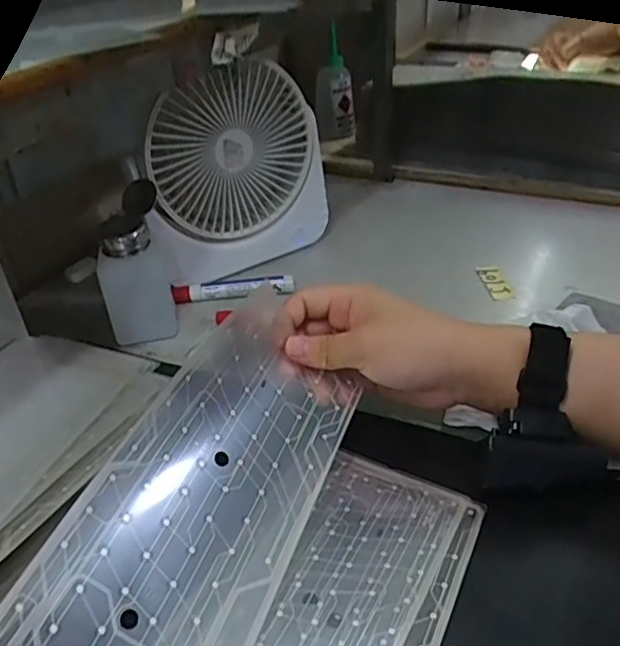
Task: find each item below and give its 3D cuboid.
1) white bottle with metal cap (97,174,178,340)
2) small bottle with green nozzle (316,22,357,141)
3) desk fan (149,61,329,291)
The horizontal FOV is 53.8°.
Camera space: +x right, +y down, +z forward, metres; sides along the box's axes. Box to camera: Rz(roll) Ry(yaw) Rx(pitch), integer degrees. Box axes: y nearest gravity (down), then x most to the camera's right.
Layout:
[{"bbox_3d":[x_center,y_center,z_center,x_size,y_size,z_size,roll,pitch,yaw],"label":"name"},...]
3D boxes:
[{"bbox_3d":[-0.152,-0.051,0.532,0.055,0.123,0.069,-9,35,-5],"label":"white bottle with metal cap"},{"bbox_3d":[0.037,-0.355,0.928,0.057,0.154,0.045,-4,35,3],"label":"small bottle with green nozzle"},{"bbox_3d":[-0.074,-0.141,0.592,0.185,0.190,0.054,-26,39,-27],"label":"desk fan"}]

